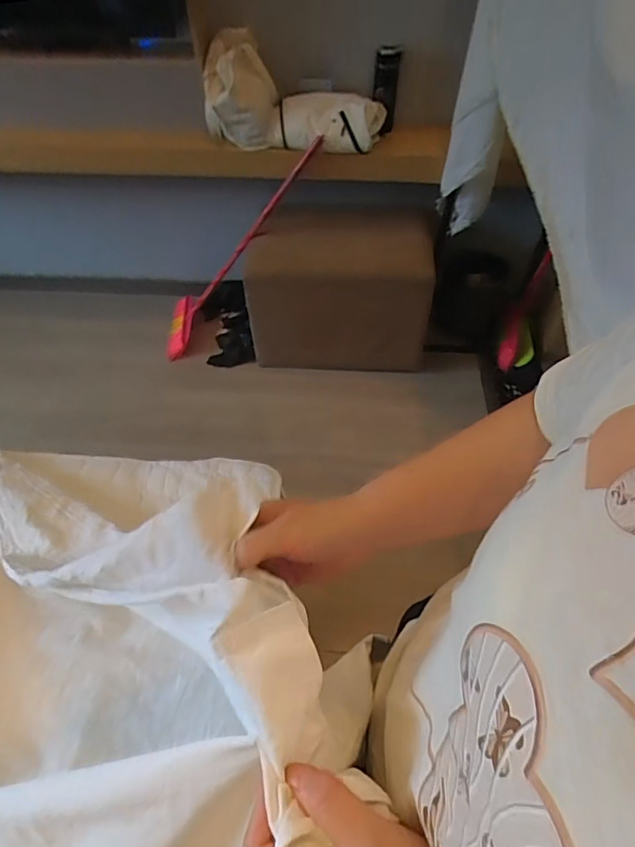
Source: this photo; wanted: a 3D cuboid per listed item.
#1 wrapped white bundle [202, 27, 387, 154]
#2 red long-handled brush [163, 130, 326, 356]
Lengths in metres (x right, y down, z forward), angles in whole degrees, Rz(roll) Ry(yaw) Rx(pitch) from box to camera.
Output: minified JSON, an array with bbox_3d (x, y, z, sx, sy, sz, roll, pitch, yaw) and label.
[{"bbox_3d":[-0.056,-0.907,1.375,0.525,0.253,0.275,2,45,-17],"label":"wrapped white bundle"},{"bbox_3d":[-0.275,-0.587,1.643,0.094,0.897,0.276,30,41,-27],"label":"red long-handled brush"}]

